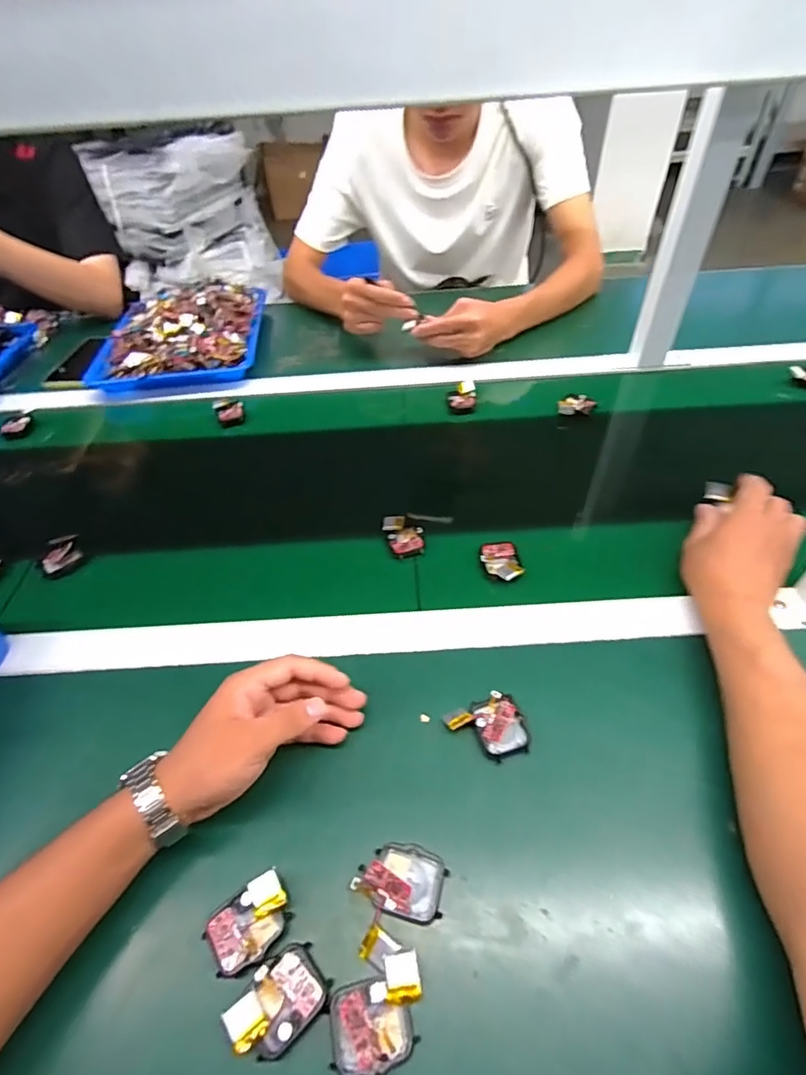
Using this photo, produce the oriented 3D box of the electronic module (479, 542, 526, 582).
[{"bbox_3d":[0.098,0.022,0.505,0.036,0.010,0.052,-7,48,-2],"label":"electronic module"}]

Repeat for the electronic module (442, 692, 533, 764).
[{"bbox_3d":[0.066,0.147,0.391,0.056,0.020,0.046,-15,49,-9],"label":"electronic module"}]

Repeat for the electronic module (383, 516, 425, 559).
[{"bbox_3d":[0.002,-0.002,0.537,0.038,0.016,0.053,-13,48,-8],"label":"electronic module"}]

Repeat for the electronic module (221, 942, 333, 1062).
[{"bbox_3d":[-0.070,0.263,0.286,0.051,0.014,0.036,-32,54,-23],"label":"electronic module"}]

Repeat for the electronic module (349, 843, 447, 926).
[{"bbox_3d":[-0.001,0.219,0.326,0.054,0.016,0.038,11,50,13],"label":"electronic module"}]

